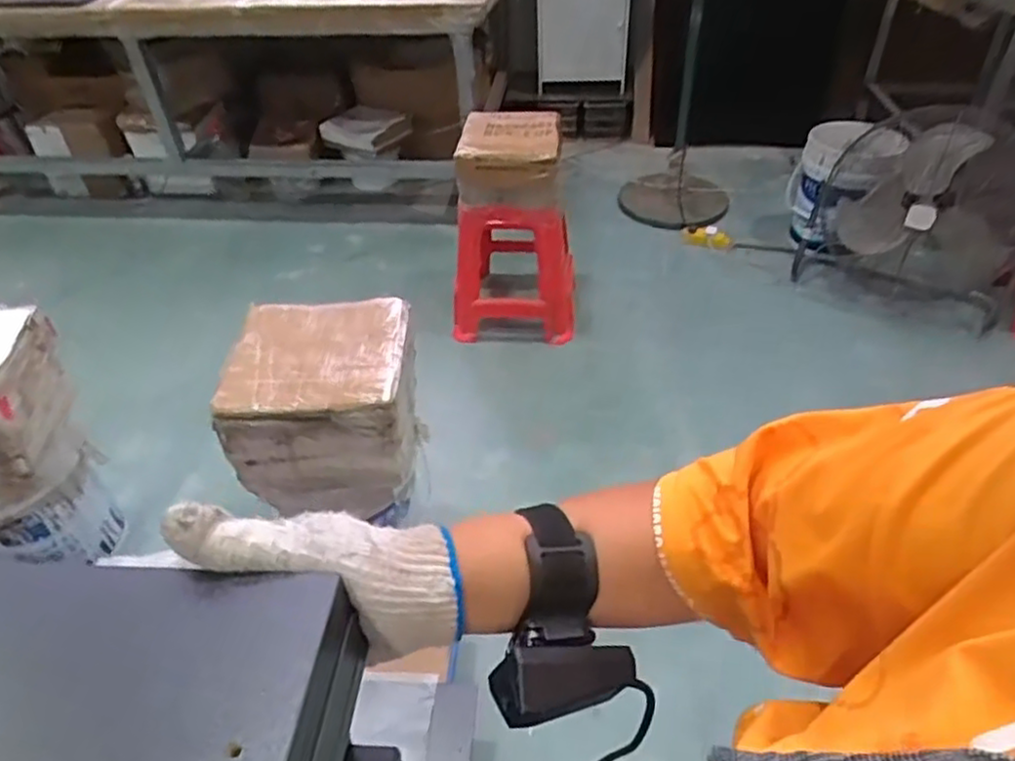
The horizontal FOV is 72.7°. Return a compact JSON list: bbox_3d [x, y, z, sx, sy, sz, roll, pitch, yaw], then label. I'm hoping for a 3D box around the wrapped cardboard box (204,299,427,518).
[{"bbox_3d":[-0.335,0.050,1.326,0.316,0.296,0.316,0,42,3],"label":"wrapped cardboard box"}]

